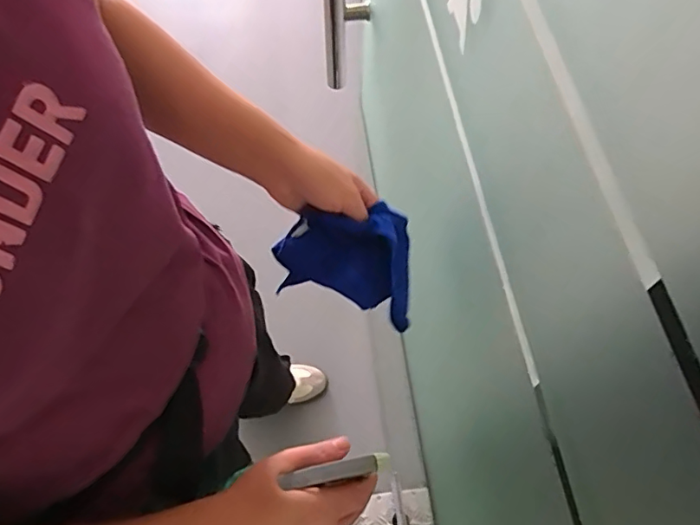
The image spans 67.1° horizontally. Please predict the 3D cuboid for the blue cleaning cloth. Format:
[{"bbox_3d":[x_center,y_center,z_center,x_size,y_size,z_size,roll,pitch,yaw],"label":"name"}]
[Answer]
[{"bbox_3d":[-0.006,0.001,0.534,0.135,0.102,0.095,-2,61,-2],"label":"blue cleaning cloth"}]

